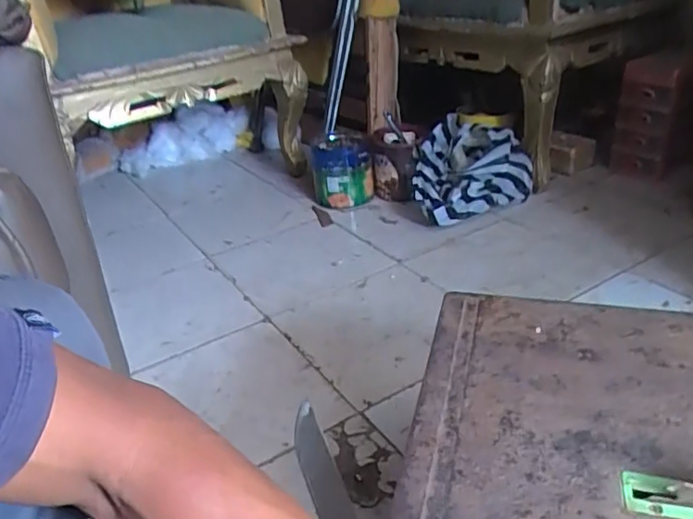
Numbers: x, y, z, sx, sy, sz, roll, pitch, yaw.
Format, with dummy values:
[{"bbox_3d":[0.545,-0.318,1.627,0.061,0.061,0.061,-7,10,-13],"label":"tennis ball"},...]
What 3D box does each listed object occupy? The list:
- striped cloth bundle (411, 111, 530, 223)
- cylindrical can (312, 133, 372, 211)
[{"bbox_3d":[0.291,-0.211,1.376,0.322,0.181,0.192,-21,32,-26],"label":"striped cloth bundle"},{"bbox_3d":[-0.010,-0.217,1.446,0.146,0.174,0.140,-4,29,2],"label":"cylindrical can"}]

